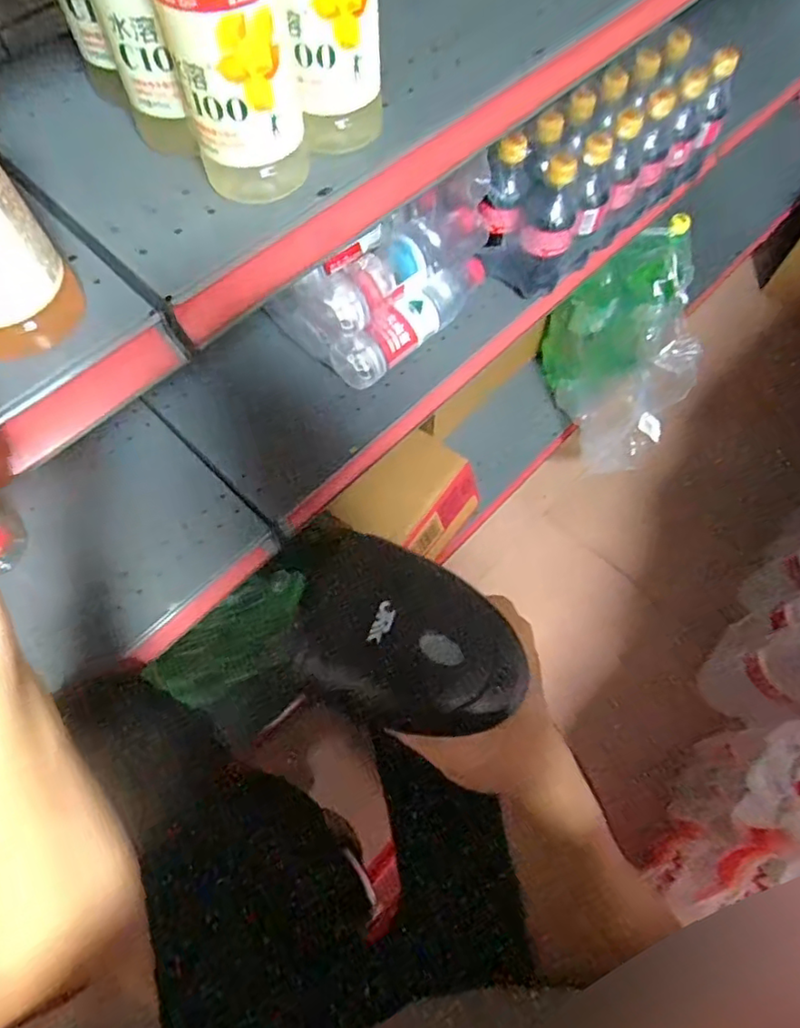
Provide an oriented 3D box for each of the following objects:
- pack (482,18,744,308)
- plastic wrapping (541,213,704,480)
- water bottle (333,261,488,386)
[{"bbox_3d":[0.260,-0.441,0.739,0.377,0.152,0.111,-41,72,-17],"label":"pack"},{"bbox_3d":[0.377,-0.273,1.031,0.173,0.386,0.254,-1,66,-1],"label":"plastic wrapping"},{"bbox_3d":[0.018,-0.242,0.684,0.060,0.061,0.232,41,72,16],"label":"water bottle"}]

